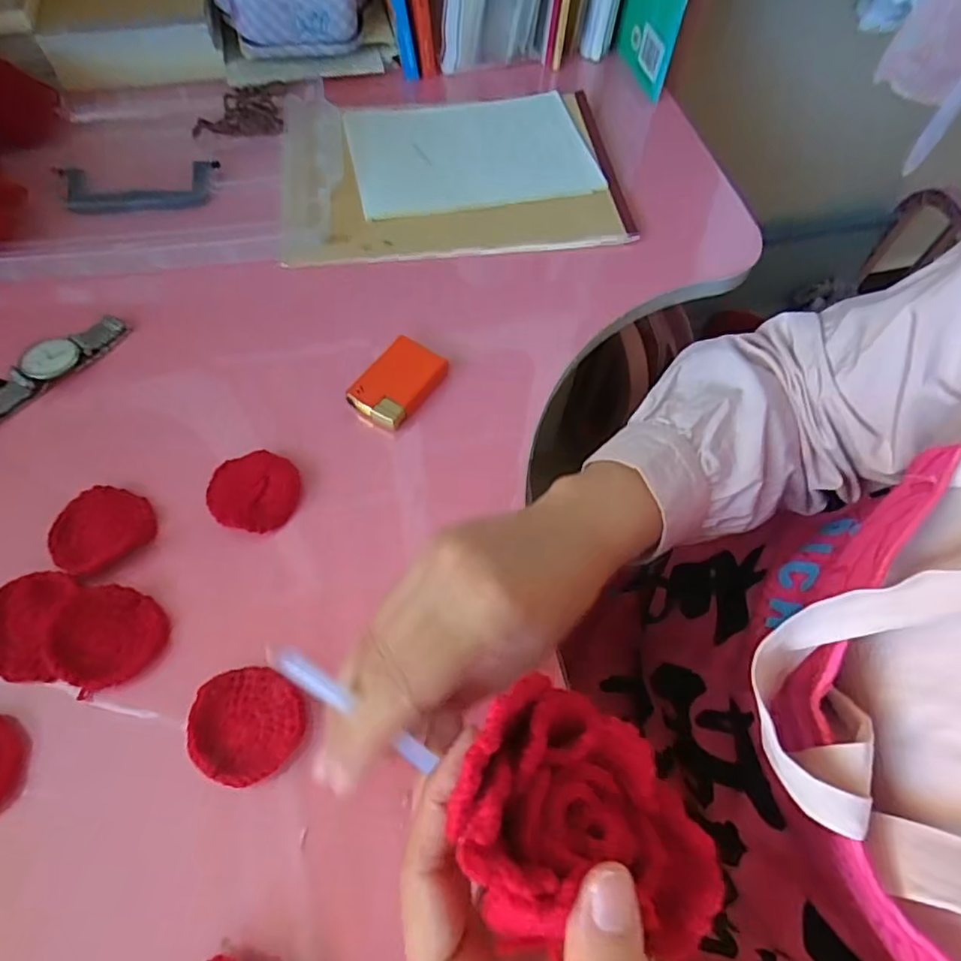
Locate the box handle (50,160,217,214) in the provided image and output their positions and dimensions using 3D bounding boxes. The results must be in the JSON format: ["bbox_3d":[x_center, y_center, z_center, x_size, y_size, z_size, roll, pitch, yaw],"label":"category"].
[{"bbox_3d":[-0.253,-0.213,0.434,0.110,0.014,0.057,-5,62,-5],"label":"box handle"}]

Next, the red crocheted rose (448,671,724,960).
[{"bbox_3d":[0.033,0.100,0.173,0.079,0.033,0.065,23,63,10],"label":"red crocheted rose"}]

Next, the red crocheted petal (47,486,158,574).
[{"bbox_3d":[-0.200,0.025,0.312,0.048,0.009,0.045,1,62,-2],"label":"red crocheted petal"}]

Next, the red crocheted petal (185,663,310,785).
[{"bbox_3d":[-0.106,0.110,0.269,0.050,0.006,0.047,1,62,-2],"label":"red crocheted petal"}]

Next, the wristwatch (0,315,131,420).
[{"bbox_3d":[-0.267,-0.063,0.355,0.024,0.009,0.115,34,66,15],"label":"wristwatch"}]

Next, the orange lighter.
[{"bbox_3d":[-0.050,-0.061,0.361,0.040,0.011,0.055,34,66,15],"label":"orange lighter"}]

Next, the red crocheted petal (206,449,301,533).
[{"bbox_3d":[-0.125,0.004,0.327,0.049,0.008,0.047,1,62,-2],"label":"red crocheted petal"}]

